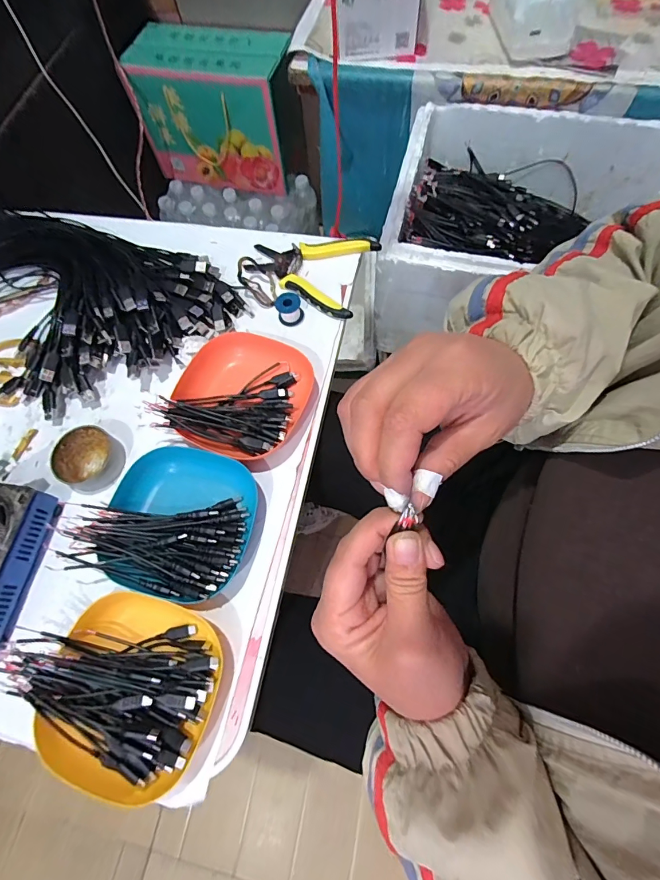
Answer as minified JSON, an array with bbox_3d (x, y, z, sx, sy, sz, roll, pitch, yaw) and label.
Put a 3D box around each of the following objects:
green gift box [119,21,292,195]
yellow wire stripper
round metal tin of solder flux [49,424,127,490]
[{"bbox_3d":[-0.243,-0.733,0.935,0.320,0.234,0.154,13,69,8],"label":"green gift box"},{"bbox_3d":[-0.029,-0.217,0.522,0.153,0.024,0.115,18,70,10],"label":"yellow wire stripper"},{"bbox_3d":[-0.255,0.019,0.441,0.064,0.025,0.064,-1,68,2],"label":"round metal tin of solder flux"}]

